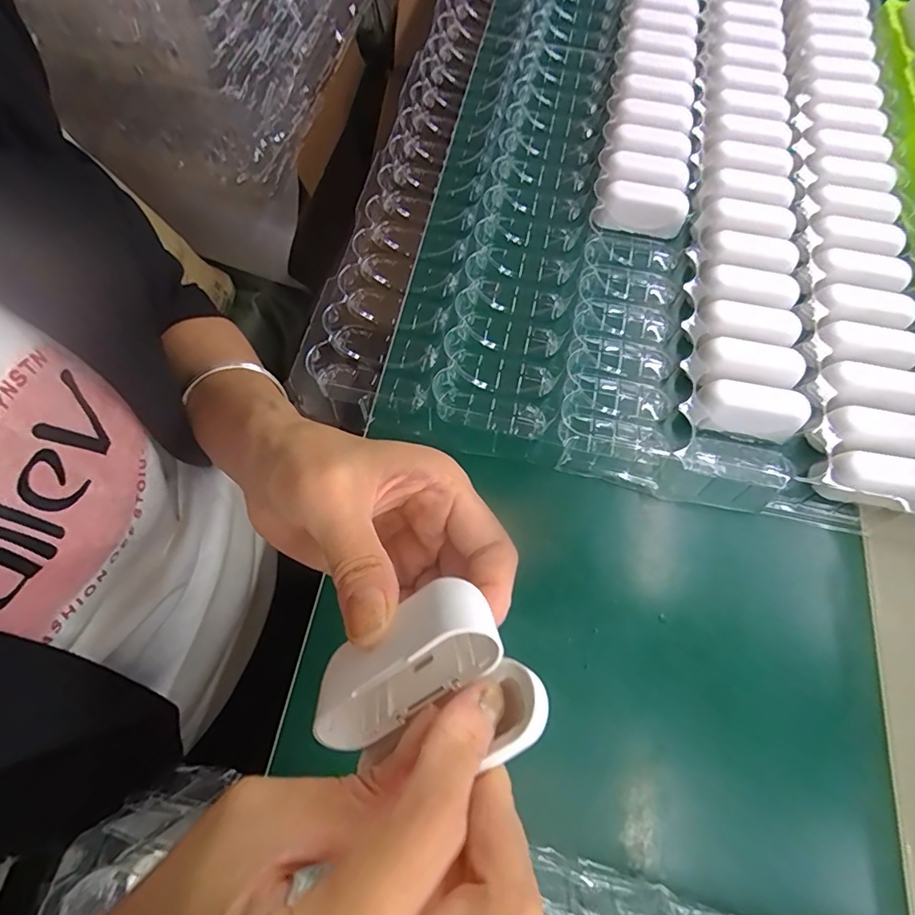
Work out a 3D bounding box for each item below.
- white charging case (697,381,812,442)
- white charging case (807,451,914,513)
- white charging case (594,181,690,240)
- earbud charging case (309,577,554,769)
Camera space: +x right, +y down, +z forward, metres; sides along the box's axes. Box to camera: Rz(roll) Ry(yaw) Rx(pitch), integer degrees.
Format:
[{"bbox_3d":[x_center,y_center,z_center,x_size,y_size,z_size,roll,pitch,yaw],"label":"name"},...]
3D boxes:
[{"bbox_3d":[0.172,-0.027,0.304,0.060,0.028,0.023,6,67,1],"label":"white charging case"},{"bbox_3d":[0.233,0.016,0.287,0.071,0.029,0.027,11,67,3],"label":"white charging case"},{"bbox_3d":[0.135,-0.180,0.370,0.061,0.031,0.022,11,67,3],"label":"white charging case"},{"bbox_3d":[-0.012,0.072,0.150,0.060,0.041,0.050,-32,72,-14],"label":"earbud charging case"}]

